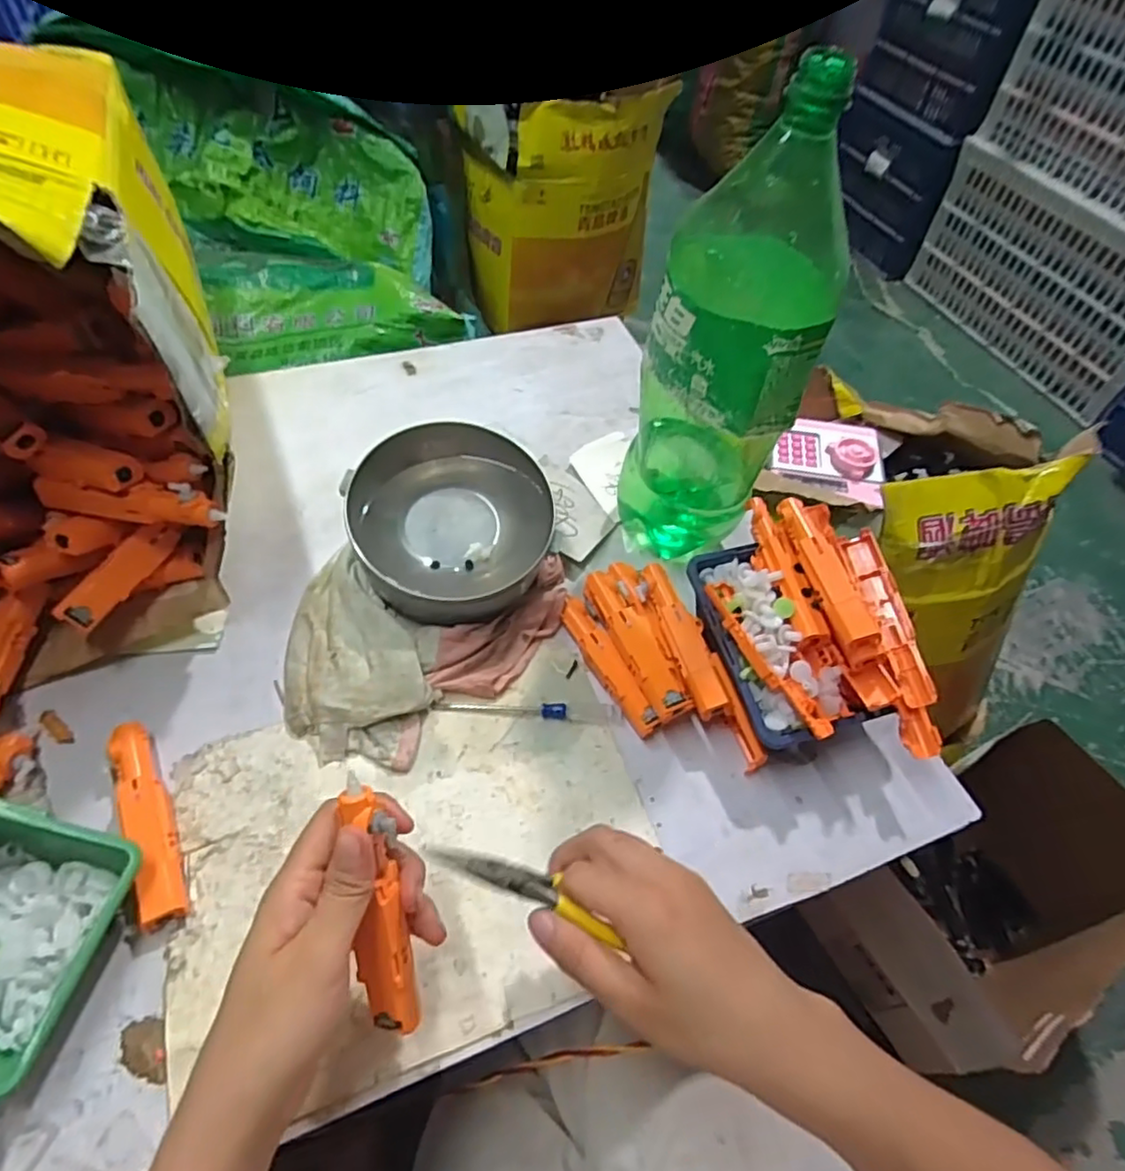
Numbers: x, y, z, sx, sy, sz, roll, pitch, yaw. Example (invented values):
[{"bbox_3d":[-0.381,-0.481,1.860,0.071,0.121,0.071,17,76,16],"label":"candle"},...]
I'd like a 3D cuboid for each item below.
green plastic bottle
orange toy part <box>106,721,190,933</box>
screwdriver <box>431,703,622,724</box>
[{"bbox_3d":[0.106,-0.142,0.440,0.102,0.291,0.102,14,54,7],"label":"green plastic bottle"},{"bbox_3d":[-0.240,0.135,0.377,0.022,0.021,0.118,-22,58,-18],"label":"orange toy part"},{"bbox_3d":[-0.024,0.084,0.448,0.128,0.010,0.013,3,54,-1],"label":"screwdriver"}]

